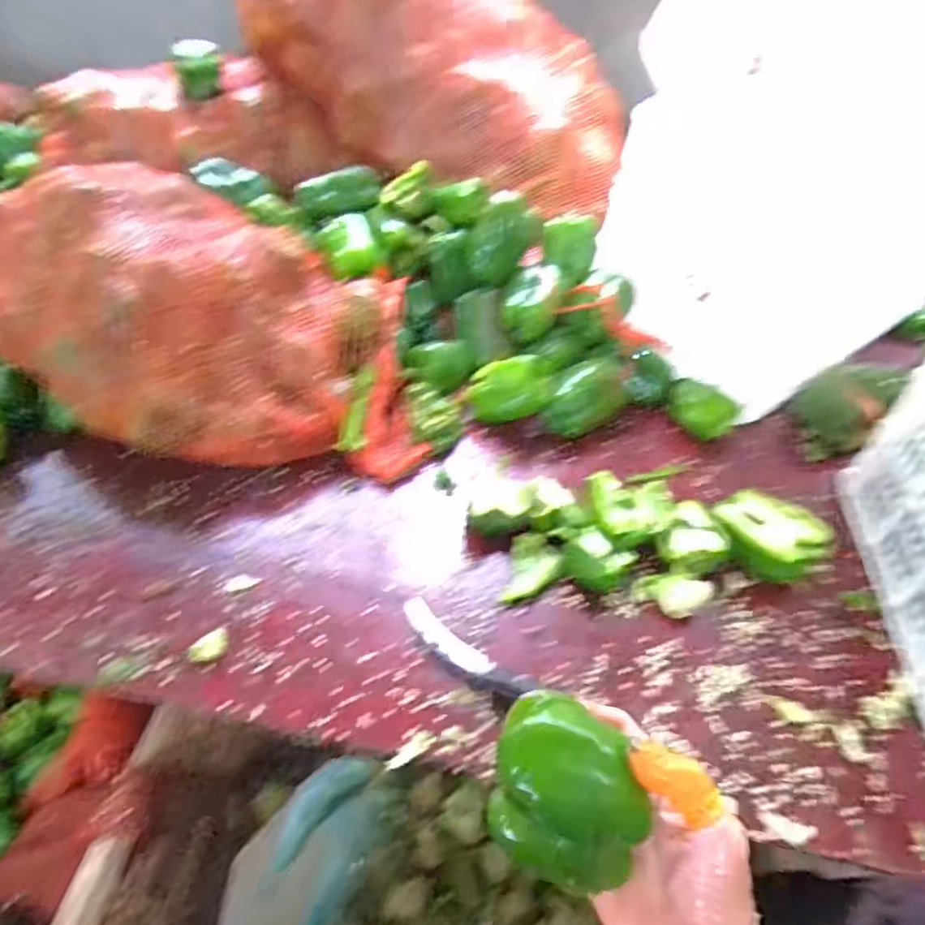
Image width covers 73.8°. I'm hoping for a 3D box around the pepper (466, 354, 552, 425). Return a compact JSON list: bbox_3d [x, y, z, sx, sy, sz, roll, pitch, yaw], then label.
[{"bbox_3d":[0.062,-0.099,0.808,0.108,0.070,0.061,4,44,0],"label":"pepper"}]

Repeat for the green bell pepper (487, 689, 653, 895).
[{"bbox_3d":[0.054,0.158,0.303,0.074,0.055,0.076,2,44,-2],"label":"green bell pepper"}]

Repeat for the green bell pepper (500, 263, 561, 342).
[{"bbox_3d":[0.099,-0.222,0.866,0.086,0.067,0.077,7,44,3],"label":"green bell pepper"}]

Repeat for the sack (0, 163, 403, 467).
[{"bbox_3d":[-0.377,-0.191,0.787,0.521,0.243,0.328,21,47,16],"label":"sack"}]

